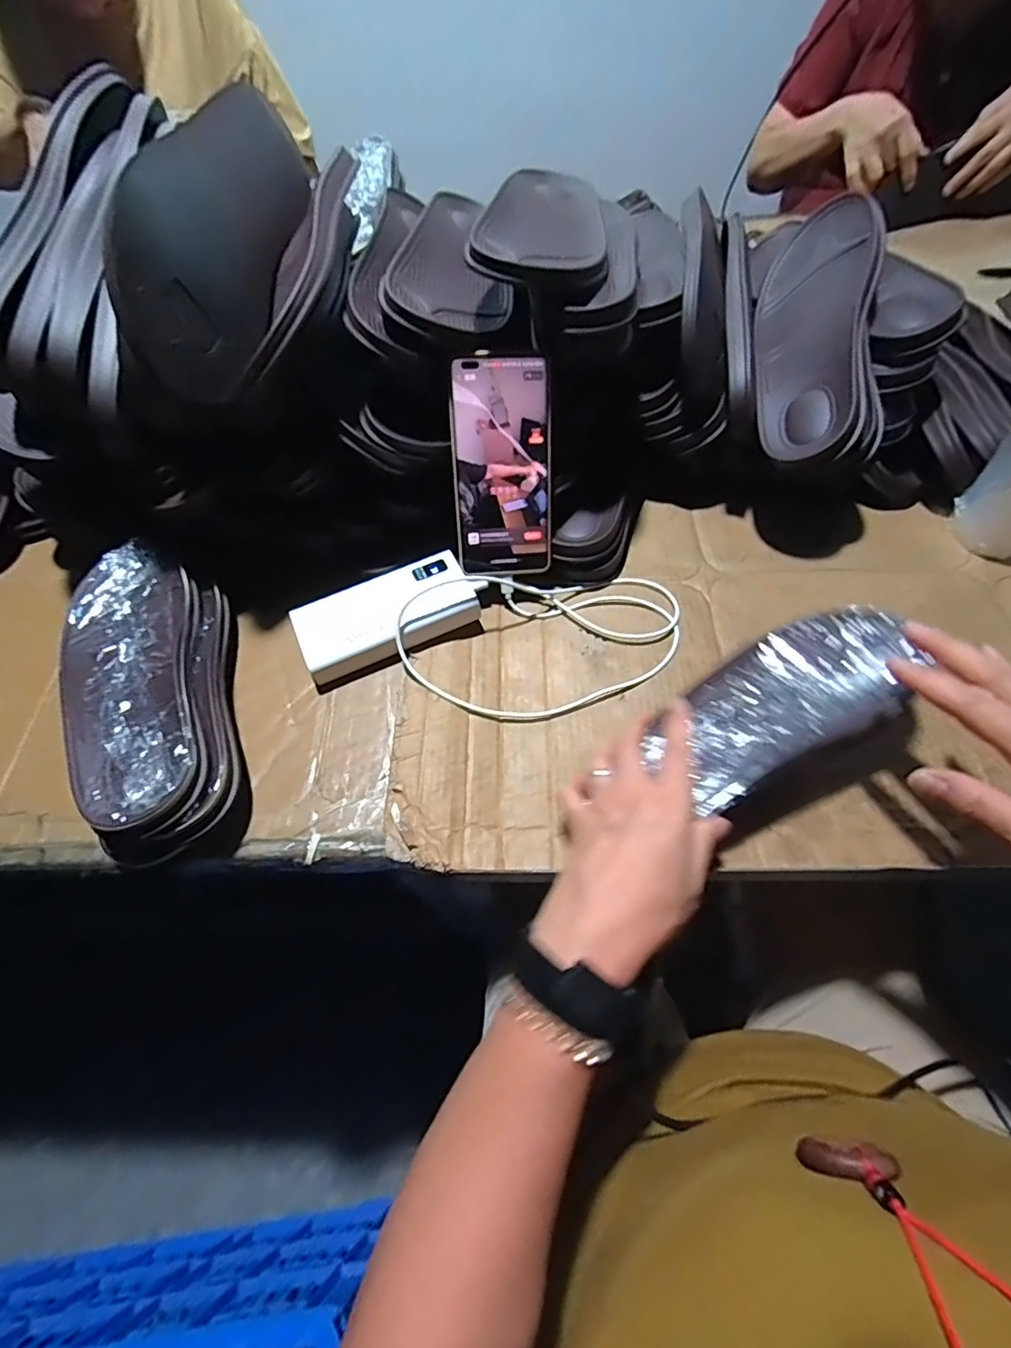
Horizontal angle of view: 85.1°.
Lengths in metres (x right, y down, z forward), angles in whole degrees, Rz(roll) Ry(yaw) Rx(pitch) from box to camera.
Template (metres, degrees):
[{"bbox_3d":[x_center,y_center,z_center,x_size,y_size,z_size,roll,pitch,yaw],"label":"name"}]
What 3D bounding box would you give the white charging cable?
[{"bbox_3d":[0.032,-0.025,0.459,0.242,0.035,0.125,-5,68,-10],"label":"white charging cable"}]

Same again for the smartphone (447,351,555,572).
[{"bbox_3d":[0.000,-0.162,0.441,0.078,0.162,0.006,-5,24,-7],"label":"smartphone"}]

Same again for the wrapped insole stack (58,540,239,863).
[{"bbox_3d":[-0.265,0.006,0.418,0.113,0.069,0.269,-22,61,-8],"label":"wrapped insole stack"}]

